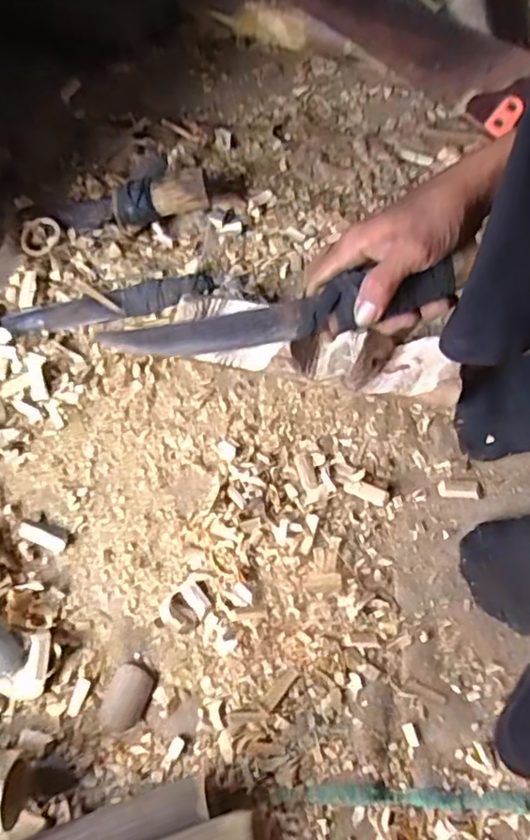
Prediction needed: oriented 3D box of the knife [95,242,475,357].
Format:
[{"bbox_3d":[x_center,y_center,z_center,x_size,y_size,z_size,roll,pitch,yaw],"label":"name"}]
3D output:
[{"bbox_3d":[0.019,-0.081,0.461,0.281,0.035,0.033,-12,73,4],"label":"knife"}]

